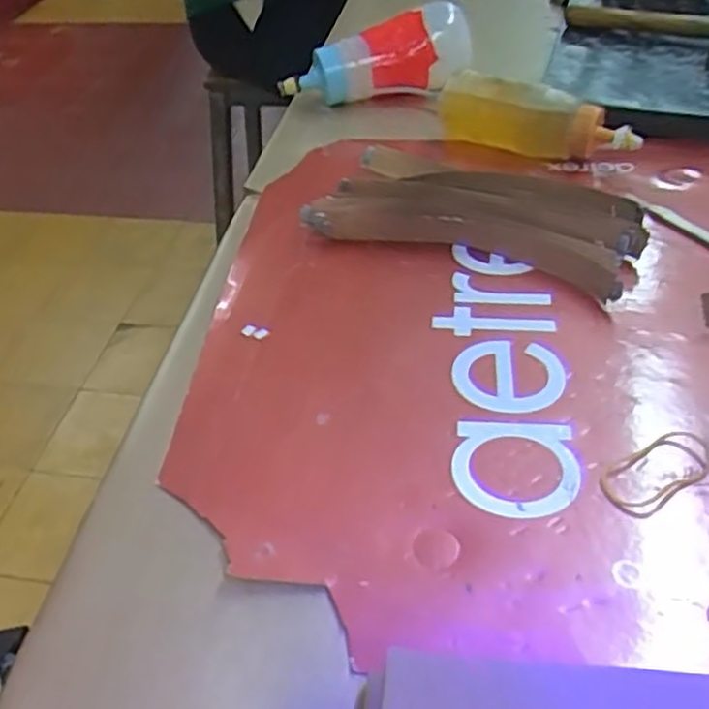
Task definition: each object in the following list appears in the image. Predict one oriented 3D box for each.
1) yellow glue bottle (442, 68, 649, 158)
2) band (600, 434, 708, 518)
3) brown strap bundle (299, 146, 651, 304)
[{"bbox_3d":[0.129,-0.173,0.543,0.142,0.050,0.039,22,48,25],"label":"yellow glue bottle"},{"bbox_3d":[0.133,0.050,0.324,0.056,0.004,0.026,-24,46,-21],"label":"band"},{"bbox_3d":[0.076,-0.085,0.460,0.193,0.029,0.080,16,46,20],"label":"brown strap bundle"}]

